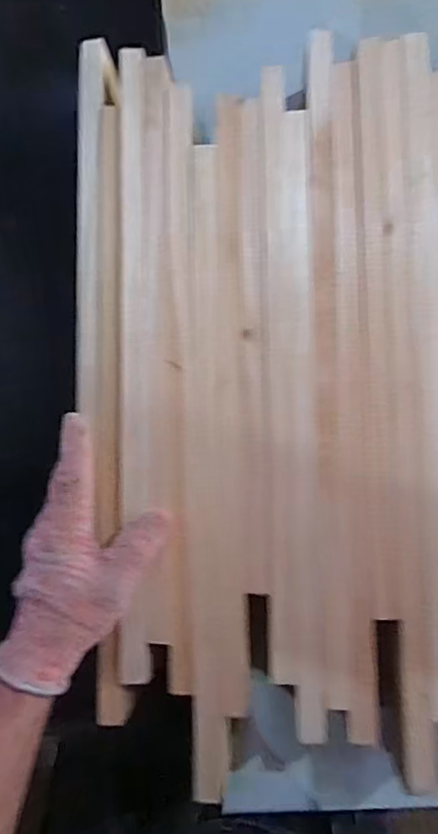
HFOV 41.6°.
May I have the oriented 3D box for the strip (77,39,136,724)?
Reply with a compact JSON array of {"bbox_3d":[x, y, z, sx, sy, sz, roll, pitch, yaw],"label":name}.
[{"bbox_3d":[-0.096,-0.046,0.467,0.034,0.018,0.548,-4,83,6],"label":"strip"}]

